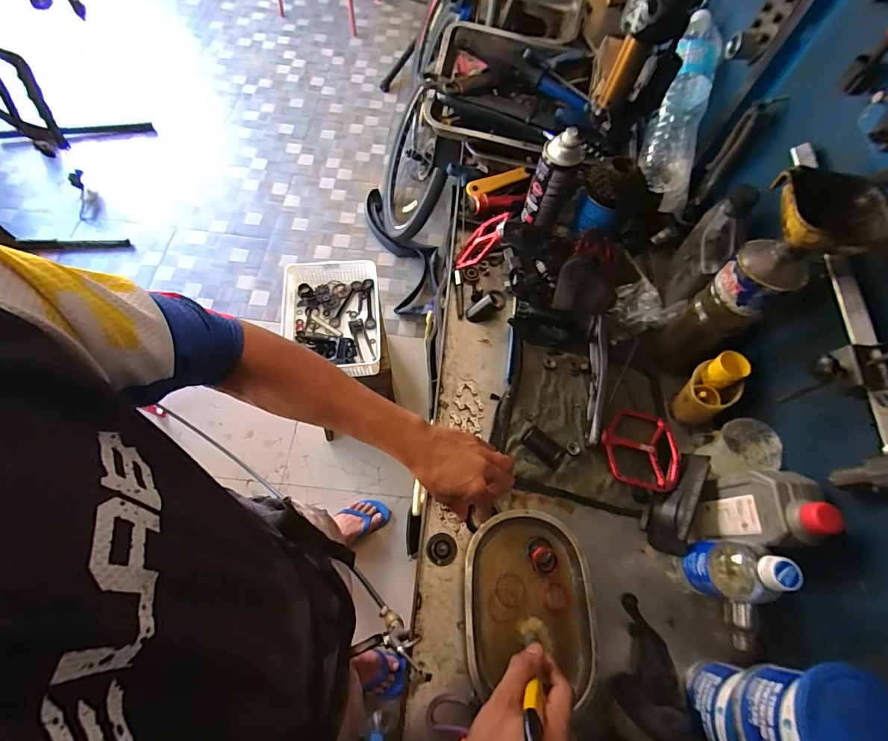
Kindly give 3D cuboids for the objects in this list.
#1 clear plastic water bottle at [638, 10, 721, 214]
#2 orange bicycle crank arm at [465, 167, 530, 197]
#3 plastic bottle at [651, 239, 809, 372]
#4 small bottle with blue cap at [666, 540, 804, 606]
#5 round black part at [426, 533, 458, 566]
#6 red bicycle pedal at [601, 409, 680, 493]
[{"bbox_3d":[0.408,-0.447,0.732,0.099,0.065,0.342,14,92,3],"label":"clear plastic water bottle"},{"bbox_3d":[0.098,-0.349,0.766,0.116,0.020,0.027,-21,69,-13],"label":"orange bicycle crank arm"},{"bbox_3d":[0.357,-0.074,0.560,0.056,0.238,0.069,-35,72,-17],"label":"plastic bottle"},{"bbox_3d":[0.329,0.226,0.475,0.073,0.167,0.060,3,65,-2],"label":"small bottle with blue cap"},{"bbox_3d":[-0.002,0.228,0.535,0.037,0.008,0.037,1,66,-3],"label":"round black part"},{"bbox_3d":[0.275,0.107,0.590,0.110,0.018,0.112,13,65,2],"label":"red bicycle pedal"}]

